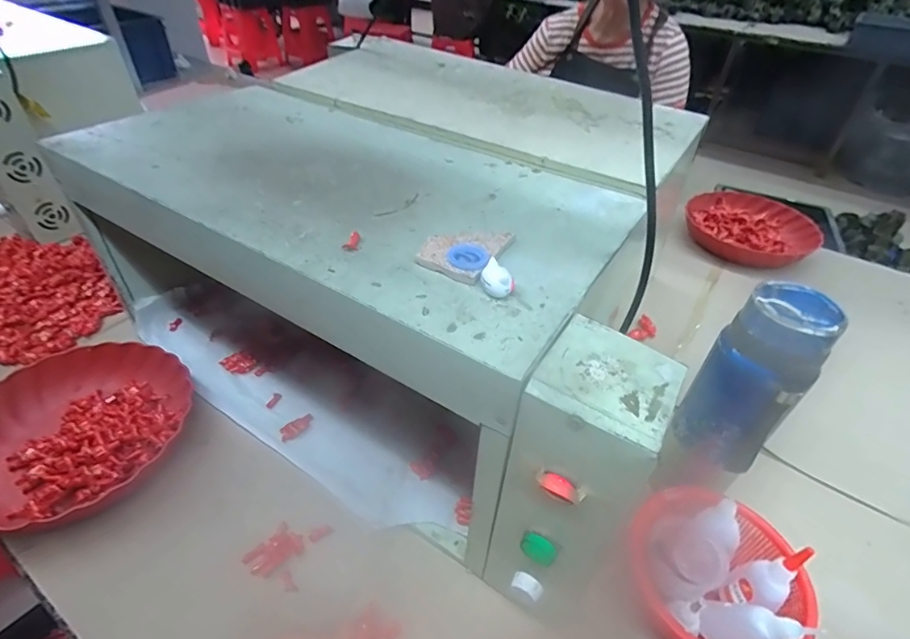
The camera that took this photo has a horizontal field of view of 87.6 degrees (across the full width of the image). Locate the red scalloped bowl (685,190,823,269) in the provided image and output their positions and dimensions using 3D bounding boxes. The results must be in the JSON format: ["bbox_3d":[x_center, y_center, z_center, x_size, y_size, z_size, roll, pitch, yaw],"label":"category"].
[{"bbox_3d":[0.610,-0.191,0.976,0.232,0.063,0.224,2,42,-1],"label":"red scalloped bowl"}]

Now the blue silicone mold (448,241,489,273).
[{"bbox_3d":[0.011,-0.049,0.366,0.031,0.006,0.039,10,40,4],"label":"blue silicone mold"}]

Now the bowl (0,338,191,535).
[{"bbox_3d":[-0.433,0.131,0.549,0.241,0.054,0.241,2,42,-1],"label":"bowl"}]

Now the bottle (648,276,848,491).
[{"bbox_3d":[0.263,0.077,0.447,0.072,0.226,0.064,23,45,21],"label":"bottle"}]

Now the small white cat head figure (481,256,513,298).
[{"bbox_3d":[0.030,-0.028,0.338,0.021,0.019,0.023,5,40,-1],"label":"small white cat head figure"}]

